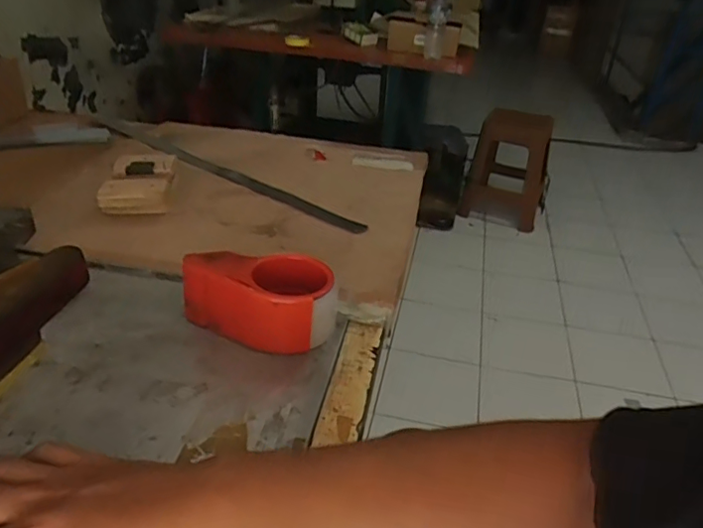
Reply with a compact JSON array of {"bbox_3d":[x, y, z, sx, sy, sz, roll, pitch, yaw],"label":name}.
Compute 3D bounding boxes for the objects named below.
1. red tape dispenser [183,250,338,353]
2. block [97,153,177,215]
[{"bbox_3d":[-0.086,0.029,0.515,0.139,0.073,0.078,4,32,0],"label":"red tape dispenser"},{"bbox_3d":[-0.277,-0.104,0.732,0.084,0.042,0.122,-2,33,-9],"label":"block"}]

